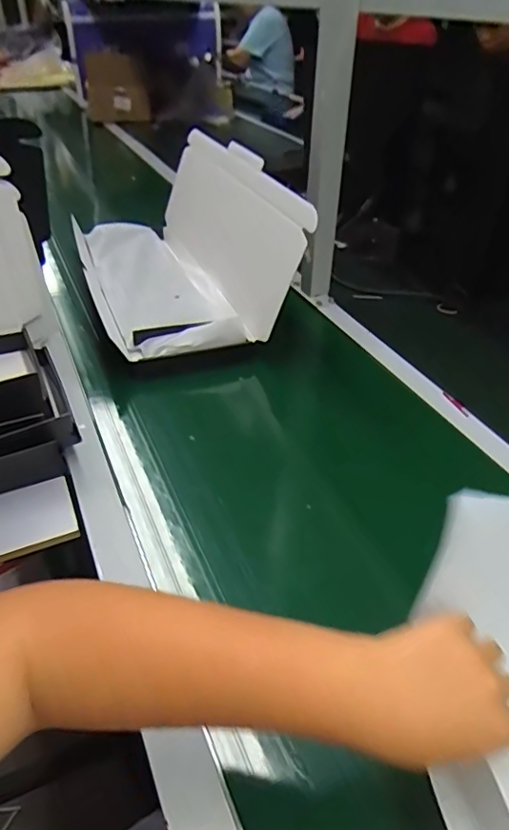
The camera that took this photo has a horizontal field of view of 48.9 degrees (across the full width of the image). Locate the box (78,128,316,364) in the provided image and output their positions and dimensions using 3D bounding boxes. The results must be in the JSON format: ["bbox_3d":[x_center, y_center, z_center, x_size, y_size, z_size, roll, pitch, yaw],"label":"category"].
[{"bbox_3d":[-0.141,-0.300,0.904,0.275,0.186,0.521,-12,41,-15],"label":"box"}]

